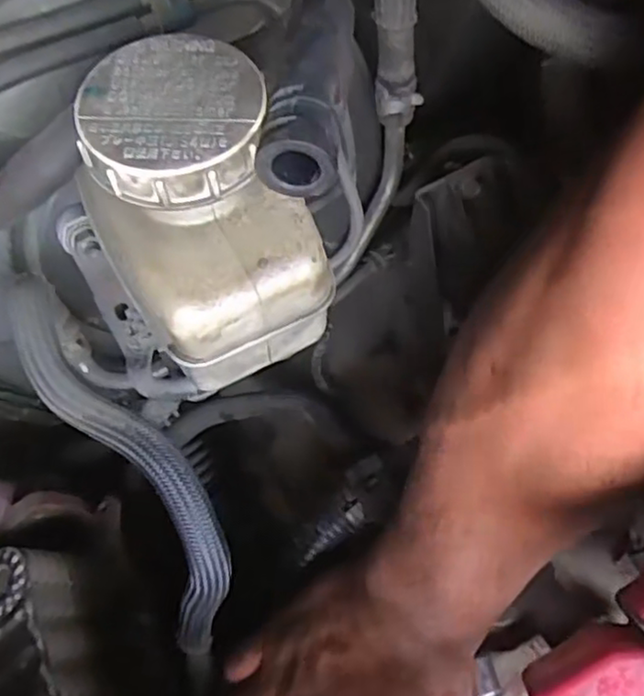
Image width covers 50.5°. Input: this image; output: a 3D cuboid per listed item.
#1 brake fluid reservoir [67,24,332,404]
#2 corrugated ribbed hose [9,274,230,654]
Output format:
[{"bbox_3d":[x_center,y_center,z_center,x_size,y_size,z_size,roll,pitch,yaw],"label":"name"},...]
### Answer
[{"bbox_3d":[-0.037,-0.044,0.211,0.059,0.063,0.073,-28,63,-13],"label":"brake fluid reservoir"},{"bbox_3d":[-0.080,0.038,0.263,0.037,0.030,0.159,-34,85,-16],"label":"corrugated ribbed hose"}]

